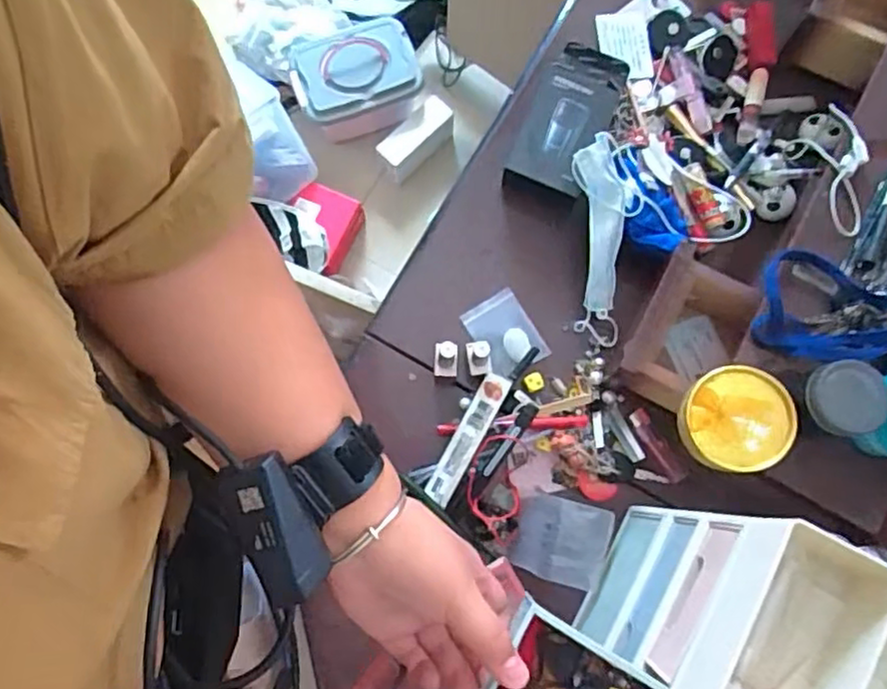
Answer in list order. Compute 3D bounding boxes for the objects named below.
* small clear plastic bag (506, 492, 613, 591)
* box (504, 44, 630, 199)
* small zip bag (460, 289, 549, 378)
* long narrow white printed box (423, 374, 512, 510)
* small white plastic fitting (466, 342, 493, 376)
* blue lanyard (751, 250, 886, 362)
[{"bbox_3d":[0.104,0.176,0.599,0.084,0.022,0.071,9,80,32],"label":"small clear plastic bag"},{"bbox_3d":[0.130,-0.240,0.687,0.082,0.032,0.173,23,79,4],"label":"box"},{"bbox_3d":[0.062,-0.011,0.664,0.061,0.014,0.077,-29,80,-6],"label":"small zip bag"},{"bbox_3d":[0.022,0.090,0.621,0.025,0.005,0.132,29,92,7],"label":"long narrow white printed box"},{"bbox_3d":[0.033,0.014,0.620,0.023,0.079,0.026,-2,79,-1],"label":"small white plastic fitting"},{"bbox_3d":[0.327,-0.029,0.554,0.114,0.045,0.098,16,79,3],"label":"blue lanyard"}]

